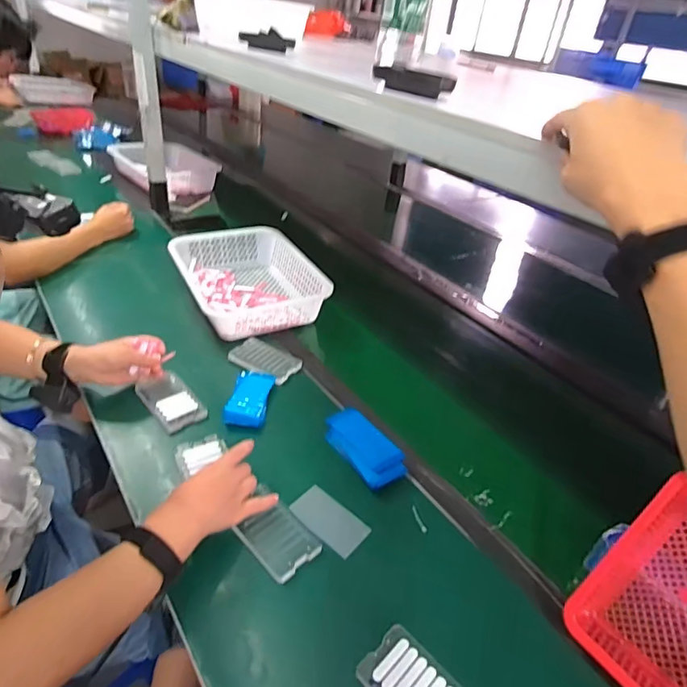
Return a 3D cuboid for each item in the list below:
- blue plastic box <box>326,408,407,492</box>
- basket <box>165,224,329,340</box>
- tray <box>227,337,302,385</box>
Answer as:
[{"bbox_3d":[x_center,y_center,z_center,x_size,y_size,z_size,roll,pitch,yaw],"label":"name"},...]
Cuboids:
[{"bbox_3d":[0.030,0.154,0.720,0.070,0.027,0.142,-17,42,-31],"label":"blue plastic box"},{"bbox_3d":[-0.212,-0.140,1.043,0.250,0.094,0.336,-15,41,-29],"label":"basket"},{"bbox_3d":[-0.144,0.031,0.878,0.127,0.012,0.077,24,38,22],"label":"tray"}]

